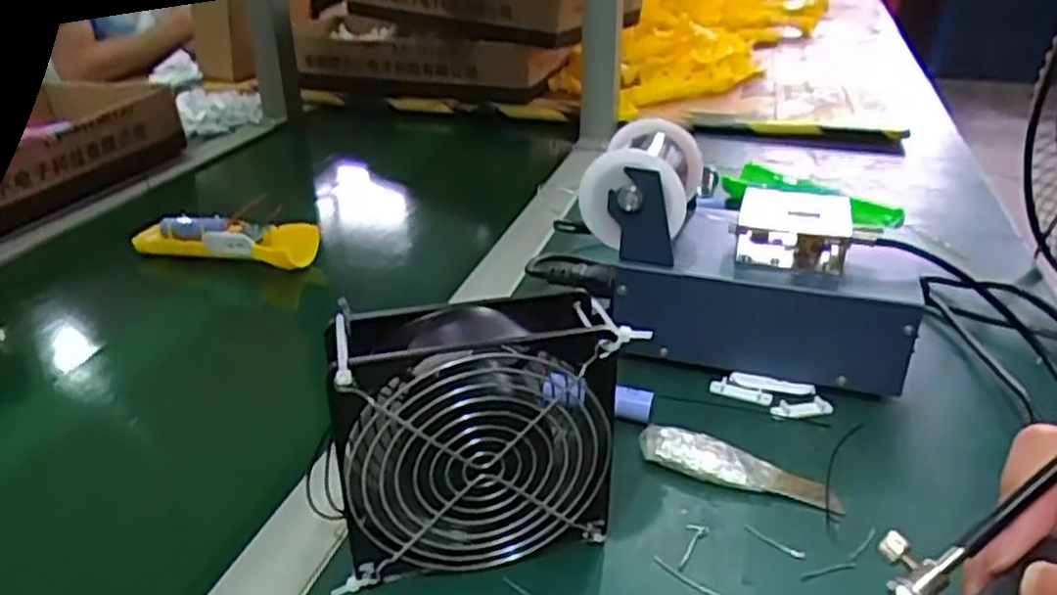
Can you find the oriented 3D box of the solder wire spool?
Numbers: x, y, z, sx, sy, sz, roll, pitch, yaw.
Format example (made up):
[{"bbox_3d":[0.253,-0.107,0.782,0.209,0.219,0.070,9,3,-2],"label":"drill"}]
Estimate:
[{"bbox_3d":[0.076,-0.080,0.510,0.066,0.060,0.087,8,29,17],"label":"solder wire spool"}]

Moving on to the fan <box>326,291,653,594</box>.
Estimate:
[{"bbox_3d":[-0.023,0.066,0.352,0.128,0.123,0.049,-10,29,-15],"label":"fan"}]

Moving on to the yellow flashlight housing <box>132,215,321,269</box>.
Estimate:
[{"bbox_3d":[-0.263,-0.053,0.671,0.155,0.034,0.051,6,29,14],"label":"yellow flashlight housing"}]

